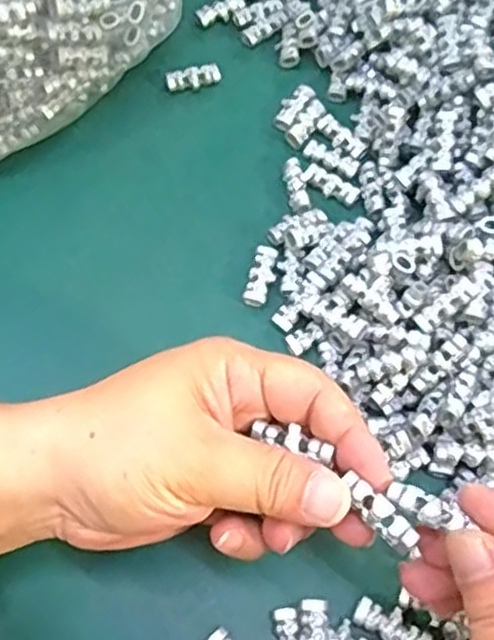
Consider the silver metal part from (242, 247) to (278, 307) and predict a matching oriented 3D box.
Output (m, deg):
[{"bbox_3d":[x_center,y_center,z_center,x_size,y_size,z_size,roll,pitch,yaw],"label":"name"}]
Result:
[{"bbox_3d":[0.007,-0.020,0.342,0.012,0.010,0.030,14,63,4],"label":"silver metal part"}]

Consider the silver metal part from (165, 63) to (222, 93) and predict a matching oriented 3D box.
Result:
[{"bbox_3d":[-0.030,-0.136,0.401,0.031,0.010,0.012,-15,65,-10],"label":"silver metal part"}]

